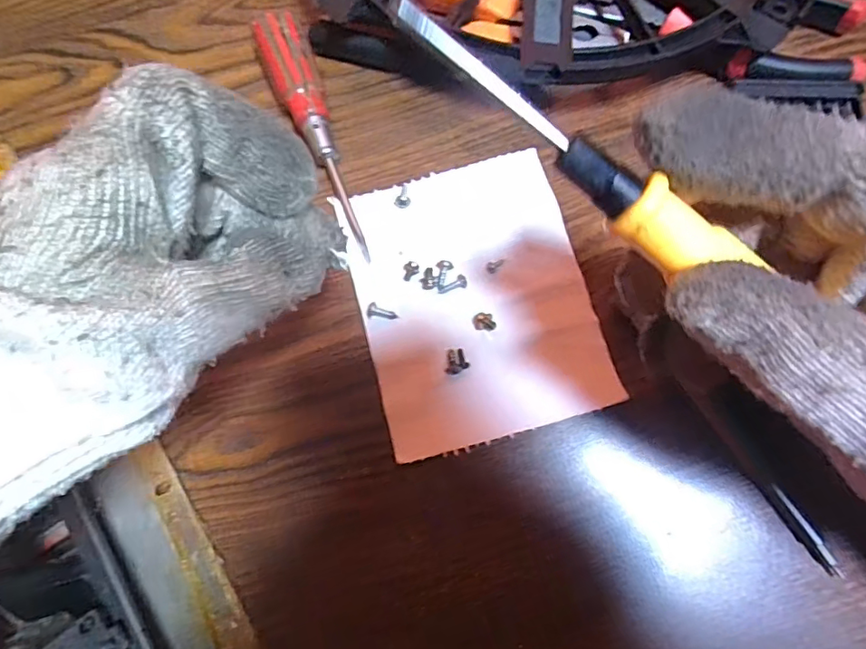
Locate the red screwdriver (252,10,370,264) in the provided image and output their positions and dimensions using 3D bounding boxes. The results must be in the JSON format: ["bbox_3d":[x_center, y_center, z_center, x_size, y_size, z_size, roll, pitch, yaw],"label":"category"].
[{"bbox_3d":[-0.057,-0.095,0.268,0.023,0.025,0.129,-23,75,-5],"label":"red screwdriver"}]

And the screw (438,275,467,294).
[{"bbox_3d":[0.009,-0.019,0.256,0.014,0.004,0.006,-16,75,-3],"label":"screw"}]

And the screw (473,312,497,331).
[{"bbox_3d":[0.024,-0.002,0.250,0.011,0.004,0.008,8,75,3],"label":"screw"}]

